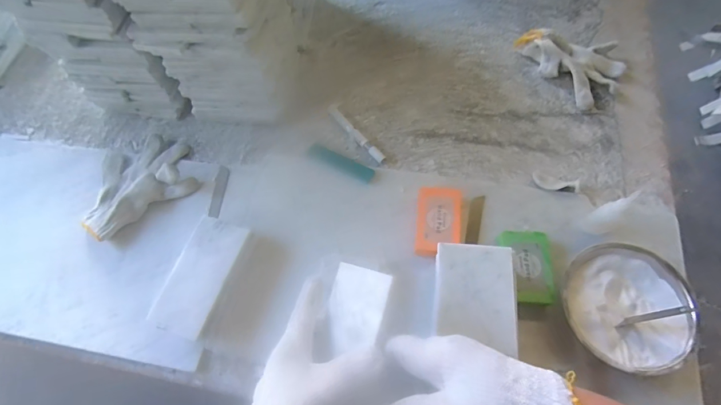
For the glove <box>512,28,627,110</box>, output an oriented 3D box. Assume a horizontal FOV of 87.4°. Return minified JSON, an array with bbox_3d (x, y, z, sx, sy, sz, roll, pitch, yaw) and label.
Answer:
[{"bbox_3d":[0.363,-0.249,0.632,0.124,0.048,0.166,-33,69,-11],"label":"glove"}]

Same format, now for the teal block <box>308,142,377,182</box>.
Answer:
[{"bbox_3d":[-0.029,-0.062,0.587,0.115,0.018,0.031,27,71,14],"label":"teal block"}]

